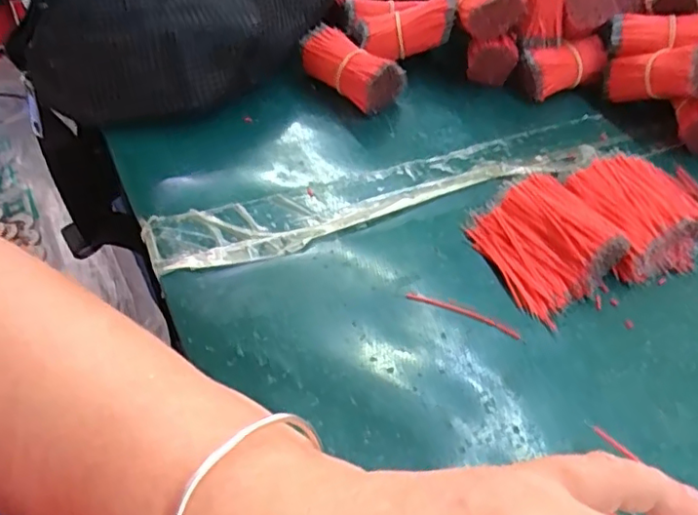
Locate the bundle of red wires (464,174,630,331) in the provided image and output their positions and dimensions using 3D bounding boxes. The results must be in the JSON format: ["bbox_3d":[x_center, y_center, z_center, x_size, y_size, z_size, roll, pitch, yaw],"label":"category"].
[{"bbox_3d":[0.106,-0.009,0.318,0.065,0.023,0.074,-16,50,-18],"label":"bundle of red wires"}]

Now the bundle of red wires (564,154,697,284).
[{"bbox_3d":[0.181,-0.029,0.345,0.100,0.022,0.075,-13,49,-15],"label":"bundle of red wires"}]

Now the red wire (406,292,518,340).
[{"bbox_3d":[0.057,0.026,0.295,0.057,0.004,0.010,19,49,14],"label":"red wire"}]

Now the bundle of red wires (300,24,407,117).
[{"bbox_3d":[-0.002,-0.127,0.407,0.074,0.032,0.033,33,52,9],"label":"bundle of red wires"}]

